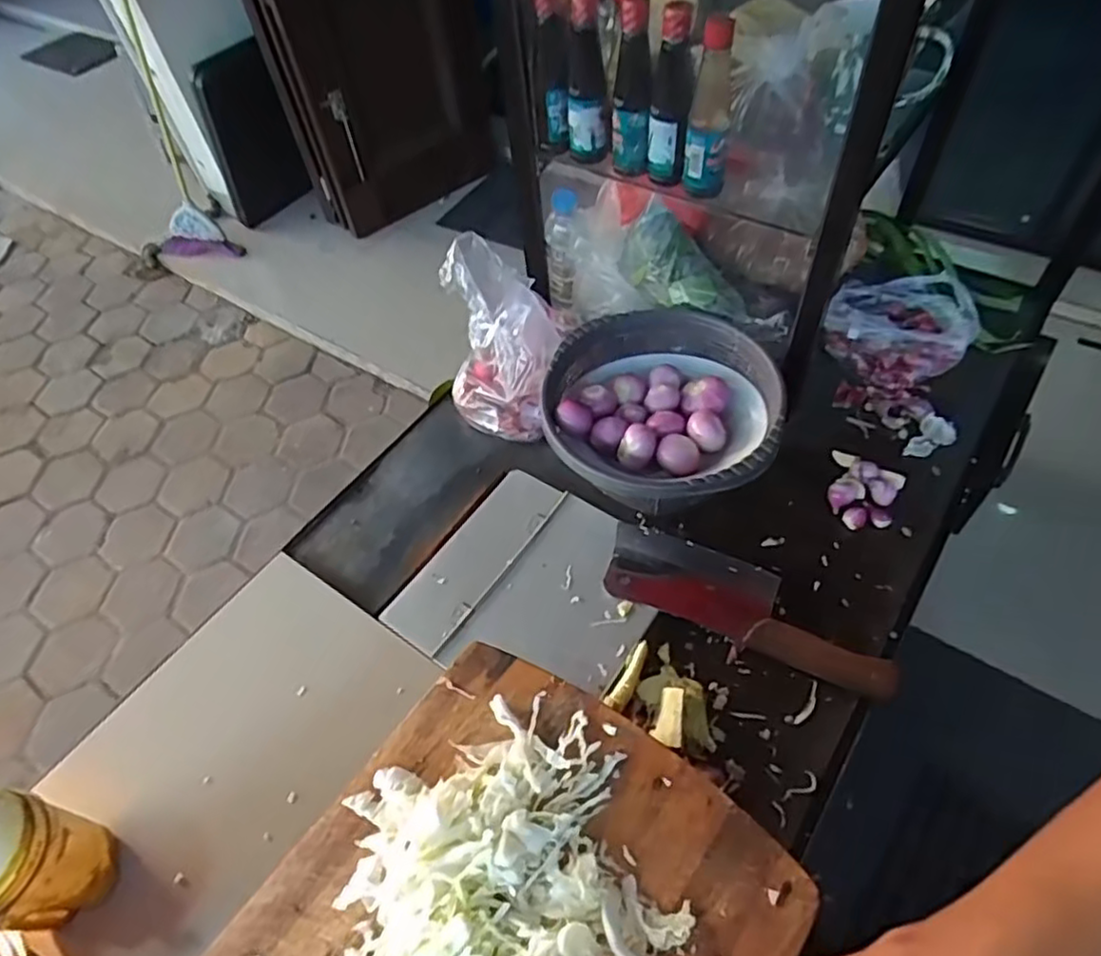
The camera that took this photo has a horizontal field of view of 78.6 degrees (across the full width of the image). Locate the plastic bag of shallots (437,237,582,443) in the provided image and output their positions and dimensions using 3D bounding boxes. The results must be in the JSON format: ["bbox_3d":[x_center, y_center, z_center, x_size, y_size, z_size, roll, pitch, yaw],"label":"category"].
[{"bbox_3d":[-0.072,-0.164,0.812,0.179,0.154,0.128,36,64,27],"label":"plastic bag of shallots"}]

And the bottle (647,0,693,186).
[{"bbox_3d":[0.114,-0.366,0.644,0.037,0.158,0.050,6,54,10],"label":"bottle"}]

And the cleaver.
[{"bbox_3d":[0.192,0.120,0.663,0.278,0.021,0.087,19,58,19],"label":"cleaver"}]

